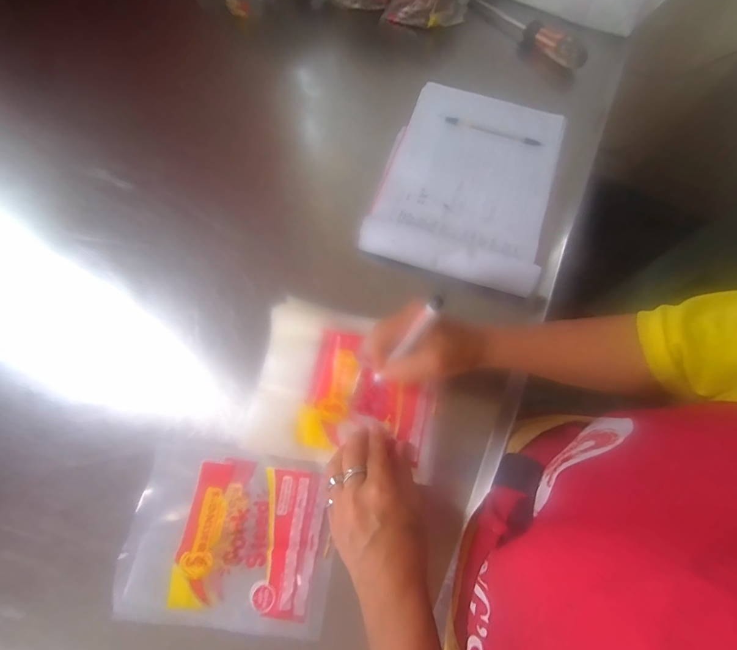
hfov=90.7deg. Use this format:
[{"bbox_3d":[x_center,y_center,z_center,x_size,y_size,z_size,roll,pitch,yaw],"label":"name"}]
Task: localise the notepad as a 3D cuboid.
[{"bbox_3d":[0.135,-0.202,0.491,0.212,0.044,0.317,17,71,6],"label":"notepad"}]

